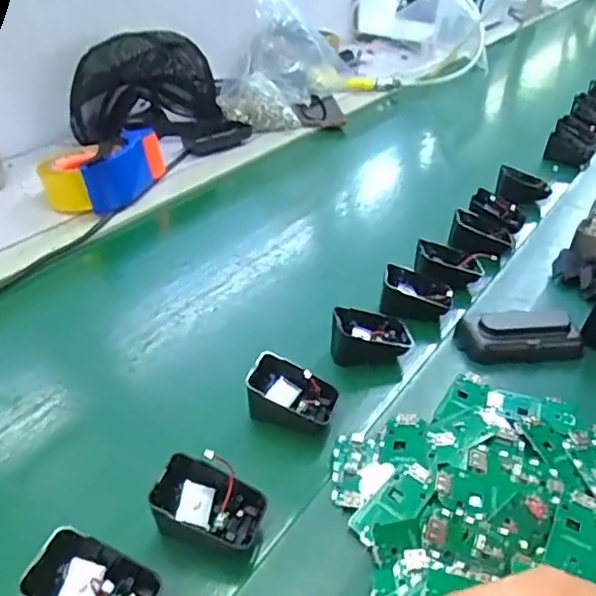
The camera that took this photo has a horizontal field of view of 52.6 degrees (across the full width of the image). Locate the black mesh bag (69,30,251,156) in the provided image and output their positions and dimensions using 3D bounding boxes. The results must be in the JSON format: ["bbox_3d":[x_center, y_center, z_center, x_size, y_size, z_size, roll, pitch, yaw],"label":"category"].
[{"bbox_3d":[-0.207,-0.316,0.923,0.235,0.162,0.158,-3,37,1],"label":"black mesh bag"}]

